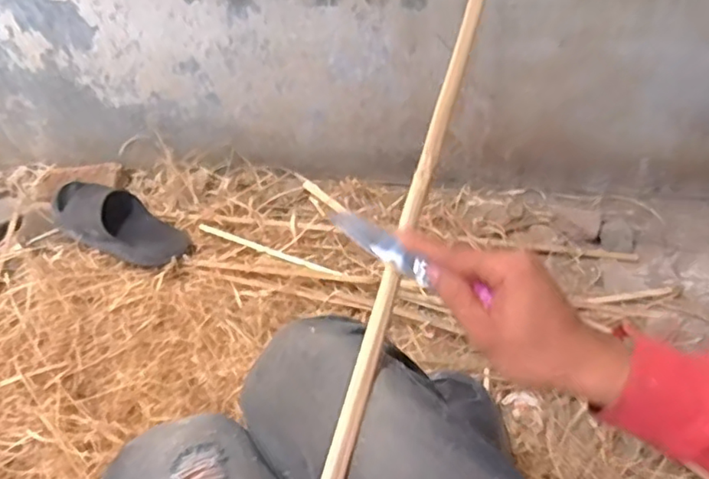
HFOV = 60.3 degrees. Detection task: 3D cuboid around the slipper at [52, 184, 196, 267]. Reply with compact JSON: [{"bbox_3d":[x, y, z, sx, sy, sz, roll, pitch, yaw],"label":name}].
[{"bbox_3d":[-0.429,-0.035,1.110,0.267,0.071,0.114,25,55,0],"label":"slipper"}]

